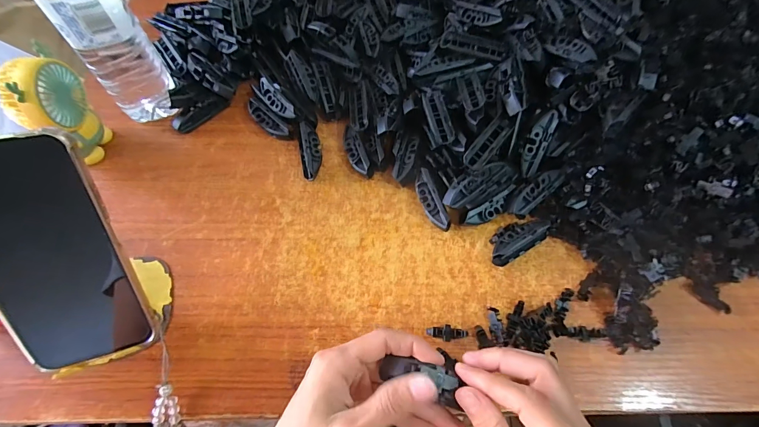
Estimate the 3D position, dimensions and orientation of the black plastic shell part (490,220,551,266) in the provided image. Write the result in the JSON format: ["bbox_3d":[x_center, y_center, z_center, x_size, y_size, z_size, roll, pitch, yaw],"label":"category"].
[{"bbox_3d":[0.136,0.024,0.357,0.067,0.022,0.031,-26,65,-15],"label":"black plastic shell part"}]

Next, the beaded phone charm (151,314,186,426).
[{"bbox_3d":[-0.168,0.128,0.285,0.020,0.010,0.090,-6,84,-5],"label":"beaded phone charm"}]

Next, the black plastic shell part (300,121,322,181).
[{"bbox_3d":[-0.076,-0.070,0.402,0.023,0.022,0.063,-8,62,-6],"label":"black plastic shell part"}]

